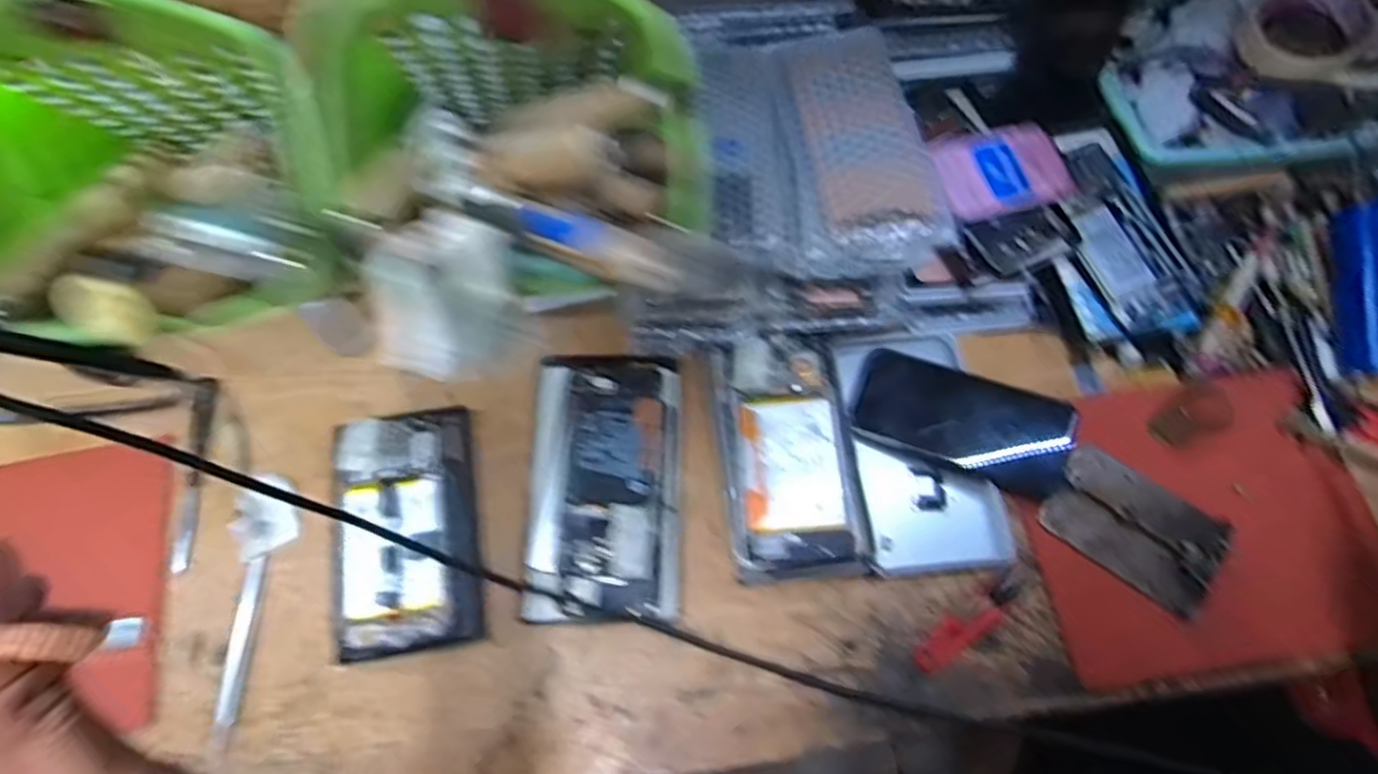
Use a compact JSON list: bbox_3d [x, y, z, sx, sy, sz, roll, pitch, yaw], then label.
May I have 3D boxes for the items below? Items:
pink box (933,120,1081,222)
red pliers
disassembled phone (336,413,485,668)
[{"bbox_3d":[0.239,-0.168,0.562,0.108,0.035,0.075,-14,69,-7],"label":"pink box"},{"bbox_3d":[0.198,0.162,0.496,0.102,0.014,0.023,-30,72,-13],"label":"red pliers"},{"bbox_3d":[-0.204,0.100,0.515,0.096,0.018,0.170,-10,68,-5],"label":"disassembled phone"}]

